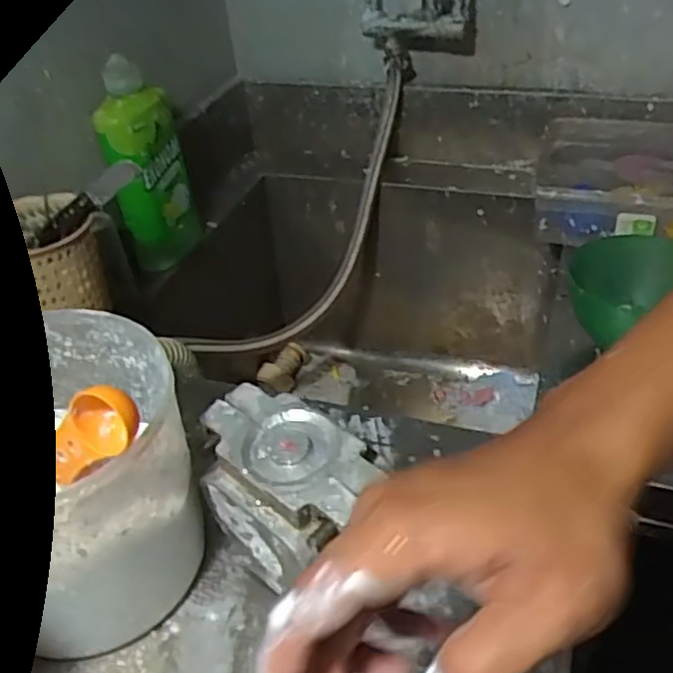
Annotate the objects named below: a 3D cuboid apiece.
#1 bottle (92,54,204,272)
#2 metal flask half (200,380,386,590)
[{"bbox_3d":[-0.194,-0.174,0.721,0.079,0.196,0.067,-14,38,-11],"label":"bottle"},{"bbox_3d":[-0.032,0.078,0.410,0.076,0.036,0.119,-29,43,-27],"label":"metal flask half"}]

